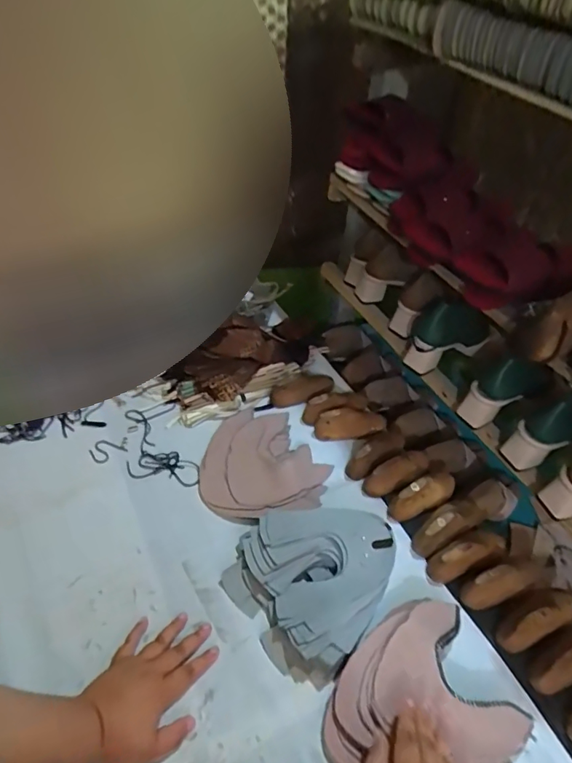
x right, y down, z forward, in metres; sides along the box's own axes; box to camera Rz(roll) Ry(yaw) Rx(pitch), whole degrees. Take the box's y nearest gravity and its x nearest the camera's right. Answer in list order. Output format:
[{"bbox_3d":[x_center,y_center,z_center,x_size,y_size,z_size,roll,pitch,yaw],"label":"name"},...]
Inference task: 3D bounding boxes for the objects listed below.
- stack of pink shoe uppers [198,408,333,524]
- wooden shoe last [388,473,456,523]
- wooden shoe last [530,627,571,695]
[{"bbox_3d":[-0.041,0.129,0.798,0.206,0.022,0.221,-6,45,-15],"label":"stack of pink shoe uppers"},{"bbox_3d":[0.229,0.178,0.770,0.139,0.060,0.049,-20,50,-26],"label":"wooden shoe last"},{"bbox_3d":[0.370,0.349,0.607,0.137,0.050,0.054,-13,47,-21],"label":"wooden shoe last"}]

